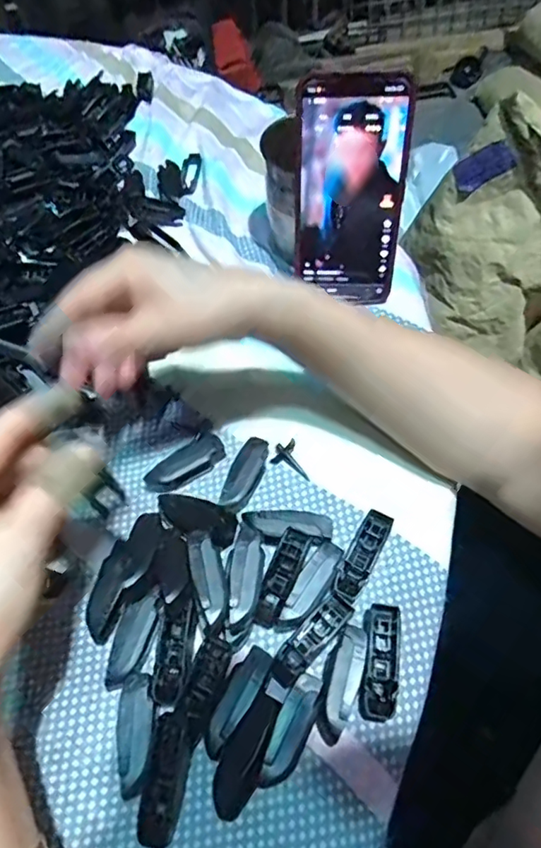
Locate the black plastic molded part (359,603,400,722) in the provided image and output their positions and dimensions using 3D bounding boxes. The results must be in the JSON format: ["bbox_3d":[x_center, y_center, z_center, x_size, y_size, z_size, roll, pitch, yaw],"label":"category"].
[{"bbox_3d":[0.060,0.128,0.297,0.019,0.012,0.057,6,59,7],"label":"black plastic molded part"}]

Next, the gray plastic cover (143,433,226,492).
[{"bbox_3d":[-0.058,0.025,0.368,0.056,0.012,0.025,-31,62,-15],"label":"gray plastic cover"}]

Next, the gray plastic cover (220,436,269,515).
[{"bbox_3d":[-0.017,0.032,0.354,0.018,0.012,0.052,21,62,15],"label":"gray plastic cover"}]

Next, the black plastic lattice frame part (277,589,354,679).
[{"bbox_3d":[0.025,0.115,0.302,0.017,0.007,0.048,39,68,23],"label":"black plastic lattice frame part"}]

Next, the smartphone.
[{"bbox_3d":[0.056,-0.162,0.388,0.076,0.149,0.010,3,41,5],"label":"smartphone"}]

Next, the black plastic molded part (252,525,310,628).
[{"bbox_3d":[0.006,0.089,0.319,0.015,0.012,0.056,19,80,14],"label":"black plastic molded part"}]

